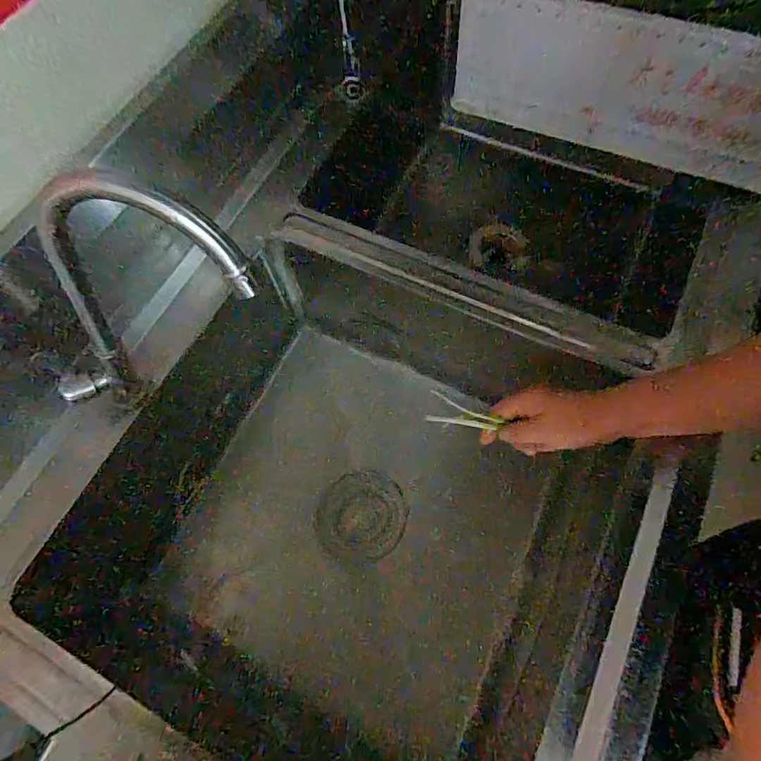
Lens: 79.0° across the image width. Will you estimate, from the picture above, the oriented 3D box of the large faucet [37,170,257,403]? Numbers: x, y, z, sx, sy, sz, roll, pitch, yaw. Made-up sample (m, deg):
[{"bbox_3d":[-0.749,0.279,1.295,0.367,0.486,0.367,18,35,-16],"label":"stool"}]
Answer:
[{"bbox_3d":[-0.199,-0.045,0.354,0.117,0.268,0.045,12,59,-37],"label":"large faucet"}]

